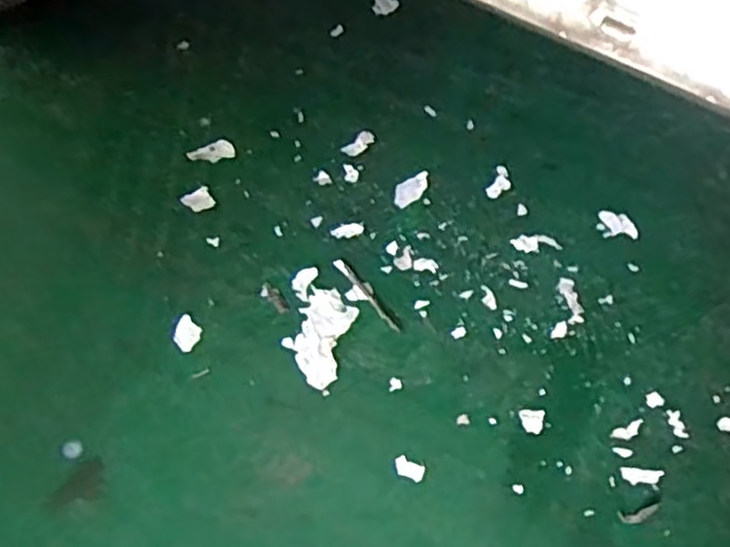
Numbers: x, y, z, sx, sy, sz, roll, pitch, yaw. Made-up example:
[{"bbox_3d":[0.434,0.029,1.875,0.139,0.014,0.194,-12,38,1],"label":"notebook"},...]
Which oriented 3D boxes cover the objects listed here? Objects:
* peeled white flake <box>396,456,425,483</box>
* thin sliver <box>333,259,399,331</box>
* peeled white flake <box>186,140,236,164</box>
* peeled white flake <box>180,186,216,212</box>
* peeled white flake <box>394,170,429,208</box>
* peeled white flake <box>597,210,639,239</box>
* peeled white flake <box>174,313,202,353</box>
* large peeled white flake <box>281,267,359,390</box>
[{"bbox_3d":[0.039,0.171,0.634,0.027,0.004,0.017,24,58,13],"label":"peeled white flake"},{"bbox_3d":[0.003,0.021,0.737,0.009,0.004,0.101,-32,63,-22],"label":"thin sliver"},{"bbox_3d":[-0.173,-0.137,0.818,0.050,0.004,0.031,-21,60,-17],"label":"peeled white flake"},{"bbox_3d":[-0.177,-0.079,0.779,0.030,0.006,0.029,-35,64,-23],"label":"peeled white flake"},{"bbox_3d":[0.053,-0.096,0.811,0.057,0.004,0.029,-36,65,-24],"label":"peeled white flake"},{"bbox_3d":[0.280,-0.052,0.801,0.044,0.004,0.037,17,57,8],"label":"peeled white flake"},{"bbox_3d":[-0.171,0.057,0.700,0.024,0.004,0.041,8,56,2],"label":"peeled white flake"},{"bbox_3d":[-0.044,0.052,0.713,0.065,0.005,0.127,5,56,0],"label":"large peeled white flake"}]

